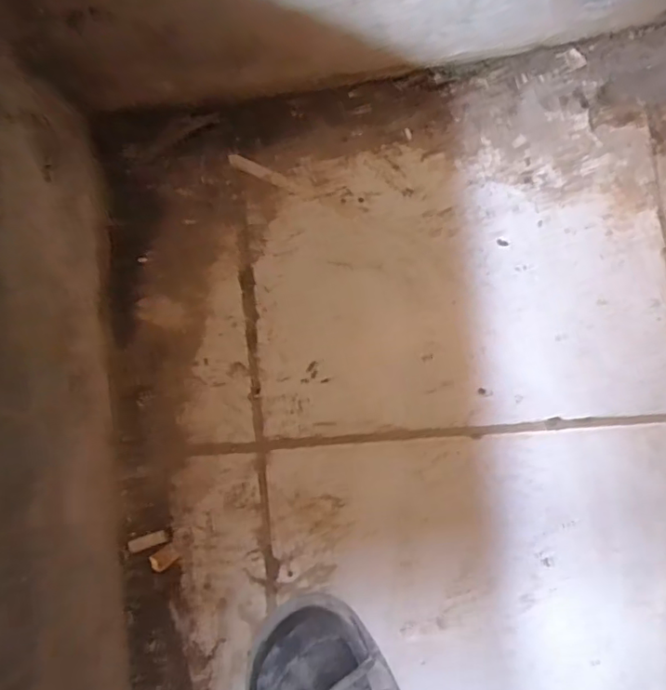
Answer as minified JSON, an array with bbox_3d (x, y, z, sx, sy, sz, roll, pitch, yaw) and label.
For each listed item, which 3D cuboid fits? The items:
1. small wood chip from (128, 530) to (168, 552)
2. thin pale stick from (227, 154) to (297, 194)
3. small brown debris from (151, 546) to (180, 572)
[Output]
[{"bbox_3d":[-0.137,0.145,0.430,0.030,0.004,0.009,-20,85,6],"label":"small wood chip"},{"bbox_3d":[-0.054,-0.132,0.445,0.060,0.004,0.009,27,91,7],"label":"thin pale stick"},{"bbox_3d":[-0.125,0.159,0.432,0.020,0.007,0.014,-31,84,5],"label":"small brown debris"}]

